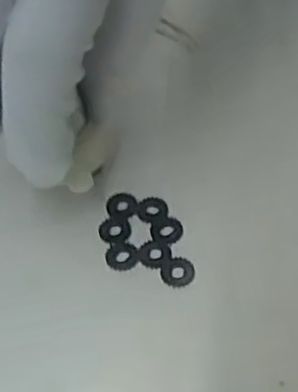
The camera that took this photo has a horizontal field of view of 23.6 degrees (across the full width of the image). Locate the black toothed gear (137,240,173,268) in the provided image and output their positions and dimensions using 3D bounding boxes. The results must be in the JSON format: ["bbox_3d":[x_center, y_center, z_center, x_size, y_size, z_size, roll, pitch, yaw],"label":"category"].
[{"bbox_3d":[0.002,0.018,0.232,0.011,0.004,0.011,-2,51,2],"label":"black toothed gear"}]

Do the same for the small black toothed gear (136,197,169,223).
[{"bbox_3d":[0.001,0.004,0.244,0.011,0.004,0.010,-5,51,-1],"label":"small black toothed gear"}]

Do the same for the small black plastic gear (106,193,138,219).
[{"bbox_3d":[-0.010,0.003,0.246,0.011,0.004,0.010,-2,51,2],"label":"small black plastic gear"}]

